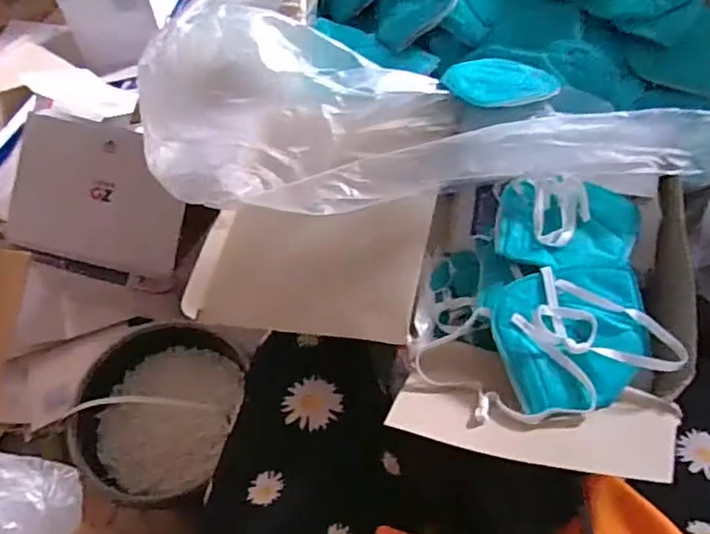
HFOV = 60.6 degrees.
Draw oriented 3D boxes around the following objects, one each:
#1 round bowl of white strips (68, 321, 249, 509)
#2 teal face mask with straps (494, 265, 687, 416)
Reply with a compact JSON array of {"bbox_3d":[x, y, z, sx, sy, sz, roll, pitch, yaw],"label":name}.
[{"bbox_3d":[-0.270,0.193,0.827,0.198,0.082,0.238,16,60,9],"label":"round bowl of white strips"},{"bbox_3d":[0.165,0.048,0.445,0.119,0.014,0.104,-13,60,-8],"label":"teal face mask with straps"}]

